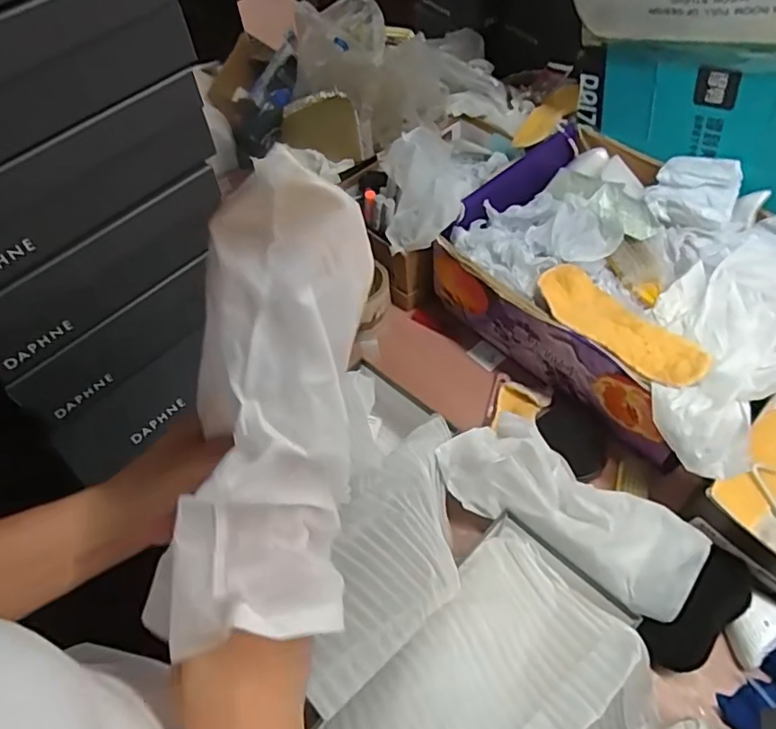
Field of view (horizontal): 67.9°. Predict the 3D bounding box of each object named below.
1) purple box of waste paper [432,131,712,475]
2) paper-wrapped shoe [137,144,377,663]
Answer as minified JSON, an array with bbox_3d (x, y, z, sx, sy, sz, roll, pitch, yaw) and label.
[{"bbox_3d":[0.278,-0.115,0.750,0.298,0.143,0.397,-35,60,-17],"label":"purple box of waste paper"},{"bbox_3d":[-0.059,0.026,0.298,0.081,0.242,0.064,14,16,14],"label":"paper-wrapped shoe"}]

